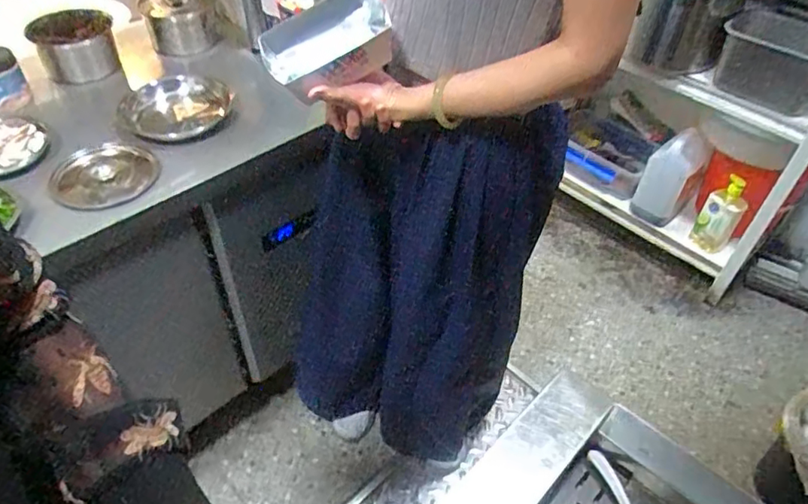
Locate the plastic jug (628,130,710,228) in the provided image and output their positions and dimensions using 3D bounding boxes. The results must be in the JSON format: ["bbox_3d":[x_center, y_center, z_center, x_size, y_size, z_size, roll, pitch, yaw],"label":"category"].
[{"bbox_3d":[0.798,-0.212,1.736,0.160,0.274,0.109,25,50,21],"label":"plastic jug"}]

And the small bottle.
[{"bbox_3d":[0.911,-0.106,1.658,0.105,0.223,0.066,29,52,24],"label":"small bottle"}]

